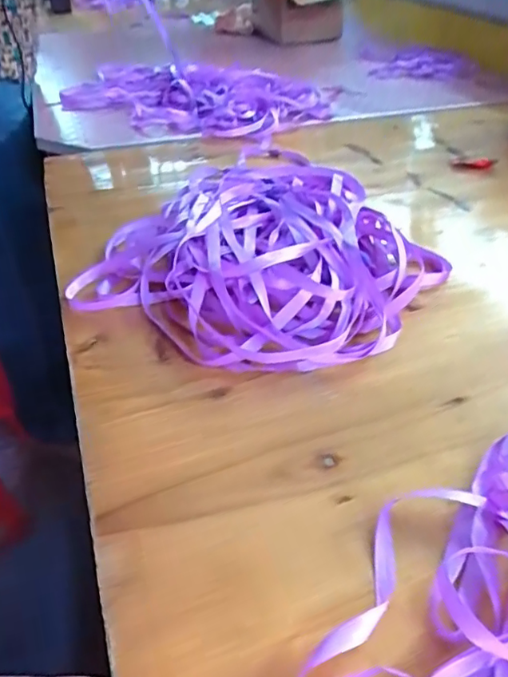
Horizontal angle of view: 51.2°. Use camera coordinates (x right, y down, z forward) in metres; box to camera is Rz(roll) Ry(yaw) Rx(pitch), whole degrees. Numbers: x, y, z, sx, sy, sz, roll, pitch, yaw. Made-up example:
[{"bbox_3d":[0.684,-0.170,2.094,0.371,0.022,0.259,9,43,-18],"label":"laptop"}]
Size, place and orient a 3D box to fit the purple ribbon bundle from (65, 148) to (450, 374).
[{"bbox_3d":[0.017,-0.085,0.458,0.271,0.044,0.294,22,44,25],"label":"purple ribbon bundle"}]

